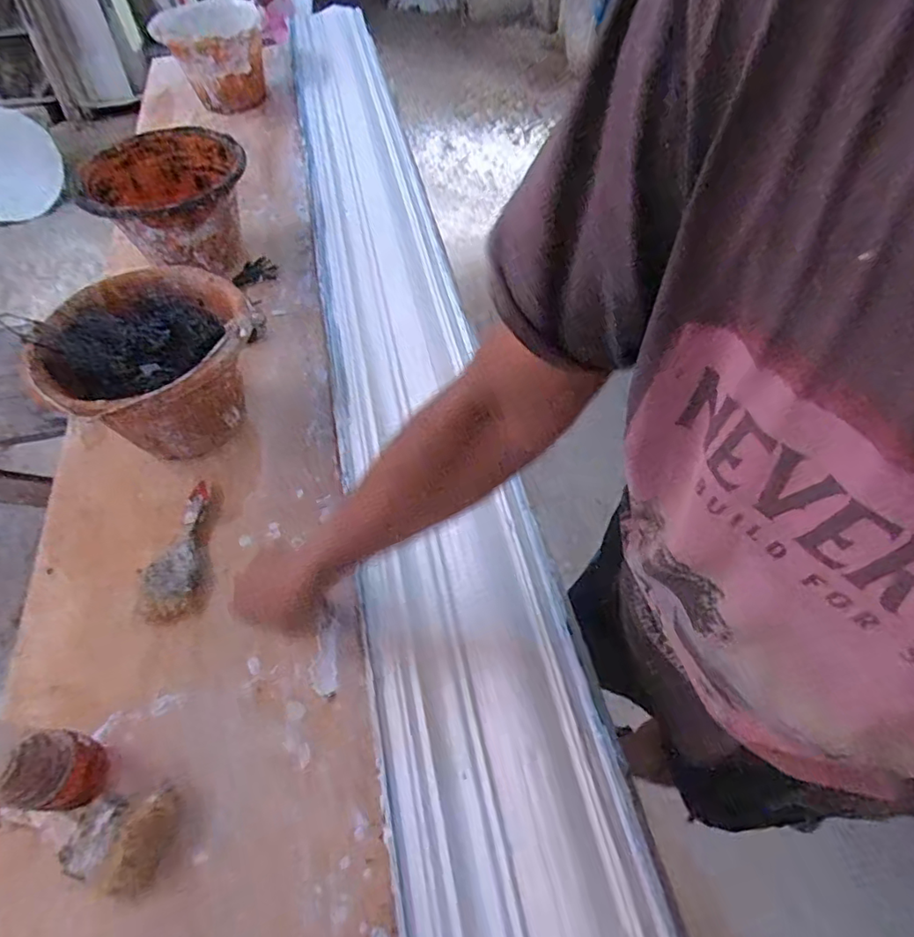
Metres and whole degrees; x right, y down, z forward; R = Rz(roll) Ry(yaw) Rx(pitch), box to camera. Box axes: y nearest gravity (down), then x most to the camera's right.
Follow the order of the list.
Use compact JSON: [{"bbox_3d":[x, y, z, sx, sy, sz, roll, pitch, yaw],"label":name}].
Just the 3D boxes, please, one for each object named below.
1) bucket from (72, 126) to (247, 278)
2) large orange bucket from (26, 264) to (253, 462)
[{"bbox_3d":[-0.469,-0.438,0.945,0.235,0.160,0.241,-14,56,-8],"label":"bucket"},{"bbox_3d":[-0.378,-0.131,0.718,0.233,0.164,0.236,-1,55,1],"label":"large orange bucket"}]

